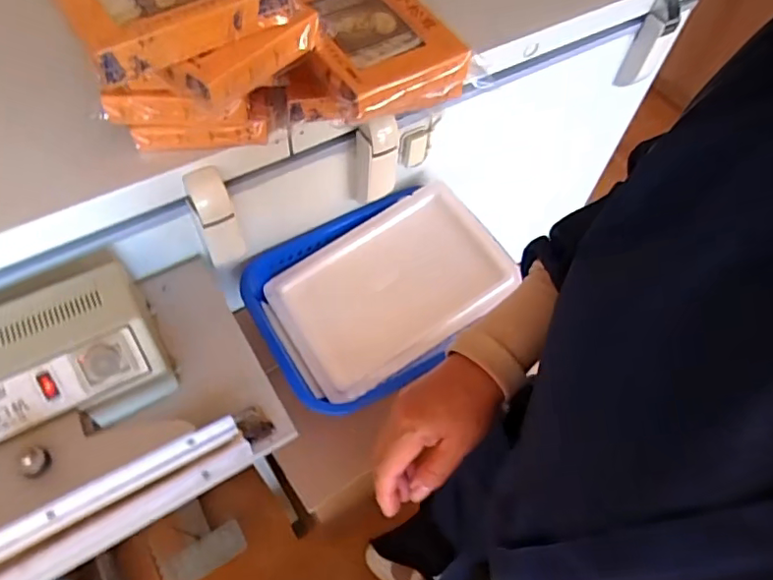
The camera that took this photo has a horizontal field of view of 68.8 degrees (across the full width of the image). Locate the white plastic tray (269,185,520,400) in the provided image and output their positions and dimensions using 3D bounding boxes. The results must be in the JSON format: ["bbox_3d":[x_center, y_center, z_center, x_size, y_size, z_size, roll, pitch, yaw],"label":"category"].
[{"bbox_3d":[0.008,-0.008,0.896,0.346,0.035,0.238,-31,70,-10],"label":"white plastic tray"}]

